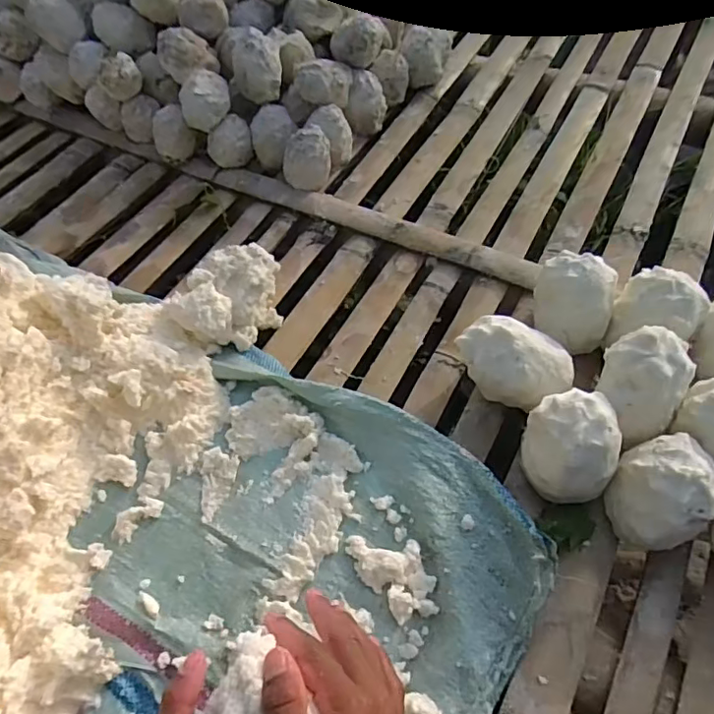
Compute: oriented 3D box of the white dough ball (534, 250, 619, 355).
[{"bbox_3d":[0.233,-0.055,0.603,0.080,0.100,0.078,0,55,0],"label":"white dough ball"}]

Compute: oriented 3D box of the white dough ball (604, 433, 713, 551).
[{"bbox_3d":[0.266,0.118,0.485,0.079,0.091,0.078,0,55,0],"label":"white dough ball"}]

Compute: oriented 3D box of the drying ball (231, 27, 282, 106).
[{"bbox_3d":[-0.142,-0.409,0.783,0.068,0.074,0.058,-2,55,-2],"label":"drying ball"}]

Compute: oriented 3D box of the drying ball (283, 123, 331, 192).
[{"bbox_3d":[-0.069,-0.276,0.779,0.069,0.073,0.054,-8,55,-6],"label":"drying ball"}]

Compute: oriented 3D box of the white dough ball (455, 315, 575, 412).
[{"bbox_3d":[0.159,0.012,0.574,0.119,0.088,0.069,17,57,11],"label":"white dough ball"}]

